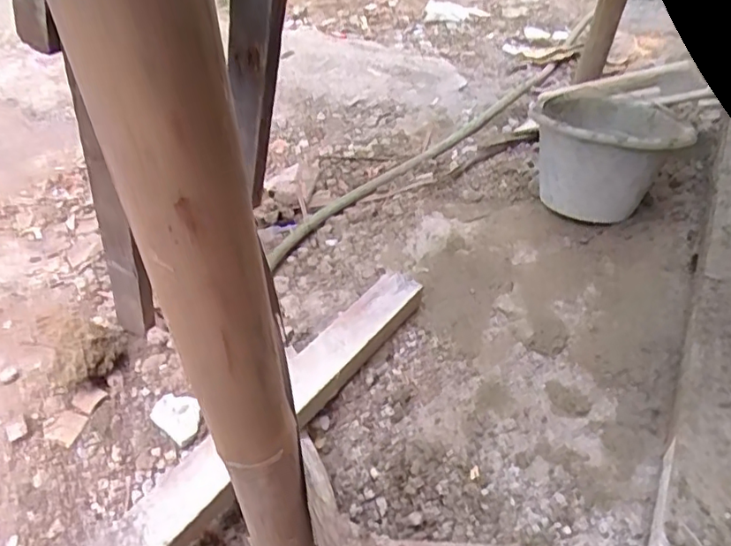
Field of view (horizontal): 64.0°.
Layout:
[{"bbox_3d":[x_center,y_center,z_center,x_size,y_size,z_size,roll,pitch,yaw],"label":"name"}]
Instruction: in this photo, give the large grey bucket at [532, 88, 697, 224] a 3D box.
[{"bbox_3d":[0.421,-0.213,1.028,0.233,0.183,0.238,12,45,18],"label":"large grey bucket"}]

